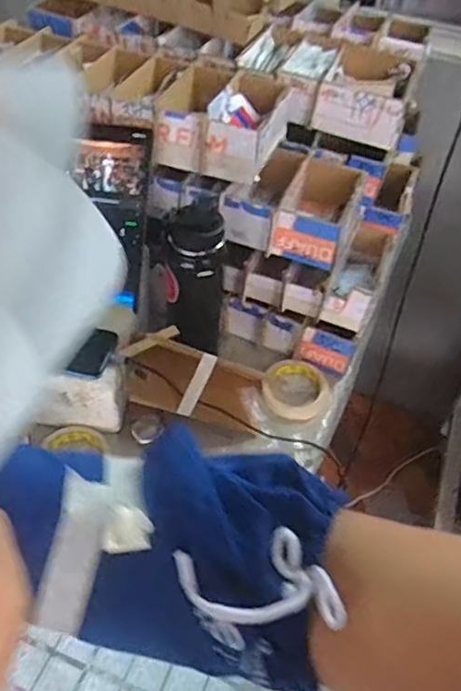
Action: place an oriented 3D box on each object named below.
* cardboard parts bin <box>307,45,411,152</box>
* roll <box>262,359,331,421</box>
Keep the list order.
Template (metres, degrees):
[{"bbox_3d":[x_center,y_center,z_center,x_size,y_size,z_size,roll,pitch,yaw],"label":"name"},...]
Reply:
[{"bbox_3d":[0.214,-0.401,0.929,0.128,0.073,0.183,16,48,9],"label":"cardboard parts bin"},{"bbox_3d":[0.096,0.064,0.860,0.098,0.023,0.102,3,47,-3],"label":"roll"}]

